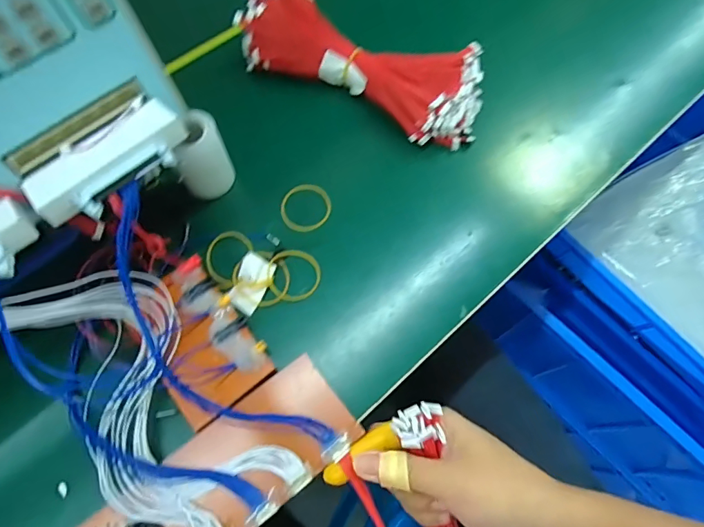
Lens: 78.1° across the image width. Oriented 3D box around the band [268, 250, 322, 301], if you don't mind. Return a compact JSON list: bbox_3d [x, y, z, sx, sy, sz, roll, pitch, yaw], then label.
[{"bbox_3d":[-0.048,0.009,0.364,0.044,0.005,0.045,6,67,-14],"label":"band"}]

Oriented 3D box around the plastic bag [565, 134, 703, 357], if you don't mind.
[{"bbox_3d":[0.521,0.012,0.628,0.256,0.101,0.357,-31,70,-13],"label":"plastic bag"}]

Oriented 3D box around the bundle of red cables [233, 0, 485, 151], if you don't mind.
[{"bbox_3d":[0.011,-0.208,0.433,0.255,0.044,0.103,27,69,11],"label":"bundle of red cables"}]

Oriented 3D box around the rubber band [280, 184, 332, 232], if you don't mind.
[{"bbox_3d":[-0.042,-0.051,0.394,0.045,0.008,0.044,1,73,-4],"label":"rubber band"}]

